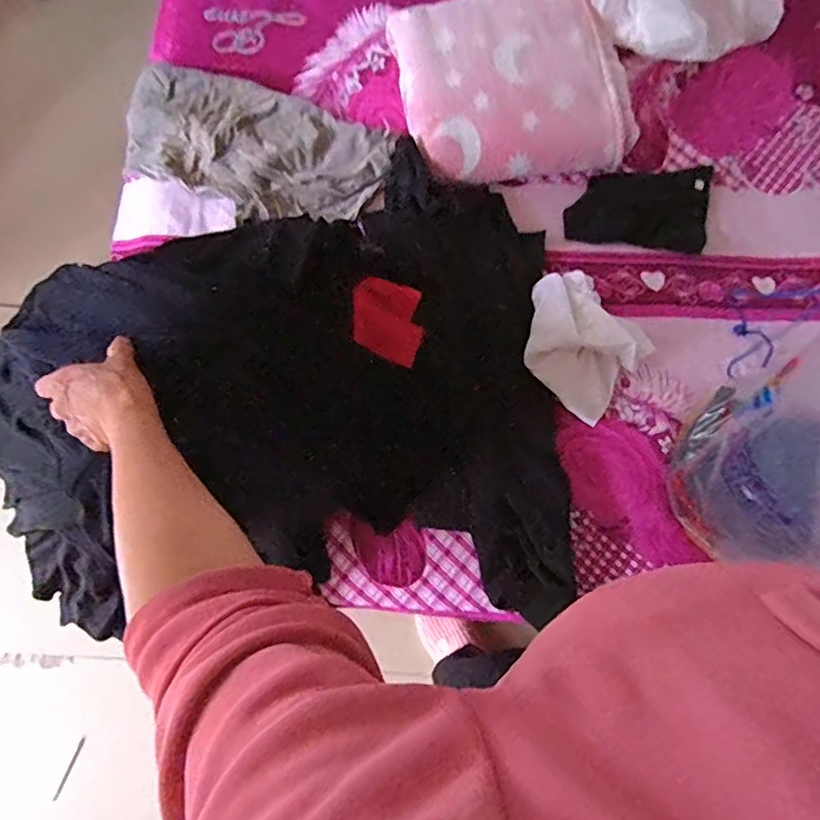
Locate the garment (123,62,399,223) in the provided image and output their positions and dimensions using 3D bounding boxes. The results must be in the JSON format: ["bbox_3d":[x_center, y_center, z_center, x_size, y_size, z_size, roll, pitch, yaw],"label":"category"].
[{"bbox_3d":[-0.287,-0.465,1.019,0.498,0.052,0.254,22,76,4],"label":"garment"}]

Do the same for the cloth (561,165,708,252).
[{"bbox_3d":[0.394,-0.349,0.982,0.244,0.021,0.144,1,76,-1],"label":"cloth"}]

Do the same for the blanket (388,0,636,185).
[{"bbox_3d":[0.171,-0.549,0.974,0.371,0.122,0.308,-10,76,-4],"label":"blanket"}]

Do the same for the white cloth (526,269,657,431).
[{"bbox_3d":[0.263,-0.111,0.895,0.209,0.063,0.180,43,79,9],"label":"white cloth"}]

